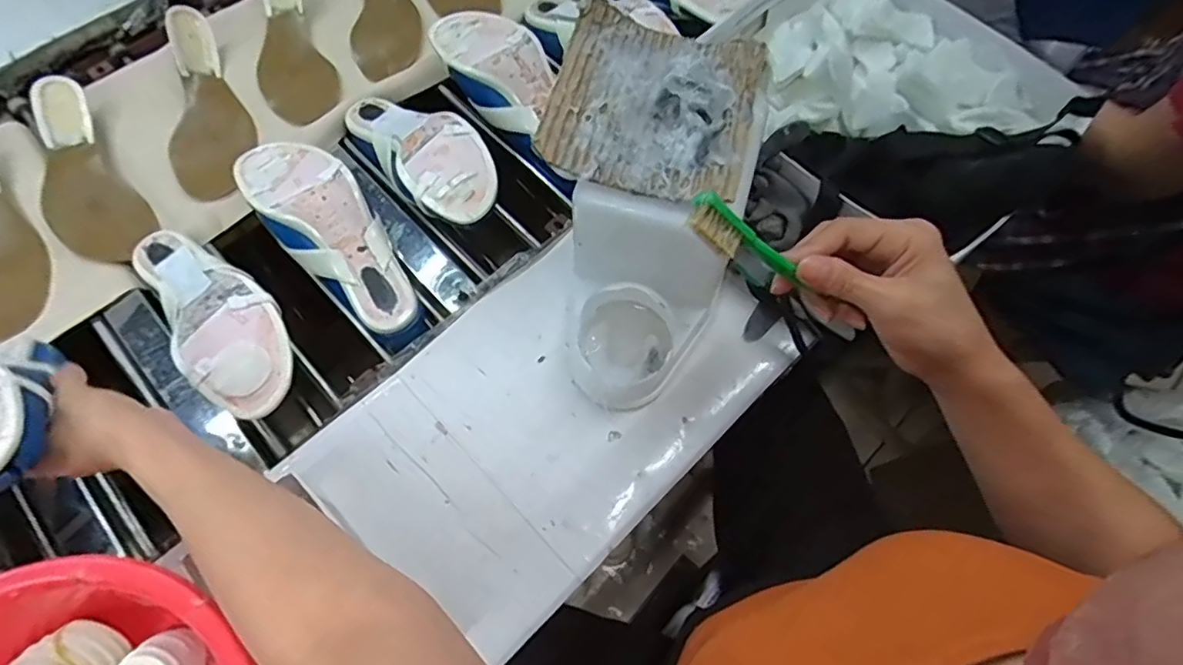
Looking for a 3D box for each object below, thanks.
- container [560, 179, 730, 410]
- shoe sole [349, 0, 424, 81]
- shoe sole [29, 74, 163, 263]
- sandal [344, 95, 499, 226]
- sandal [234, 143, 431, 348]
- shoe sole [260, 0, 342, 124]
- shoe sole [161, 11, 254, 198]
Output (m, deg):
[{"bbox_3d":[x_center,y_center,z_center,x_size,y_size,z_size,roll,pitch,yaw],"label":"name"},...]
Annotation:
[{"bbox_3d":[0.042,-0.018,0.492,0.131,0.161,0.117,6,67,1],"label":"container"},{"bbox_3d":[-0.284,-0.443,0.784,0.094,0.043,0.241,-16,82,-9],"label":"shoe sole"},{"bbox_3d":[-0.578,-0.179,0.672,0.084,0.054,0.231,-32,72,-14],"label":"shoe sole"},{"bbox_3d":[-0.186,-0.190,0.646,0.094,0.061,0.255,-42,59,-17],"label":"sandal"},{"bbox_3d":[-0.259,-0.099,0.606,0.095,0.049,0.263,-39,87,-17],"label":"sandal"},{"bbox_3d":[-0.382,-0.373,0.755,0.088,0.026,0.233,-14,83,-8],"label":"shoe sole"},{"bbox_3d":[-0.467,-0.272,0.702,0.090,0.045,0.253,-22,70,-11],"label":"shoe sole"}]

